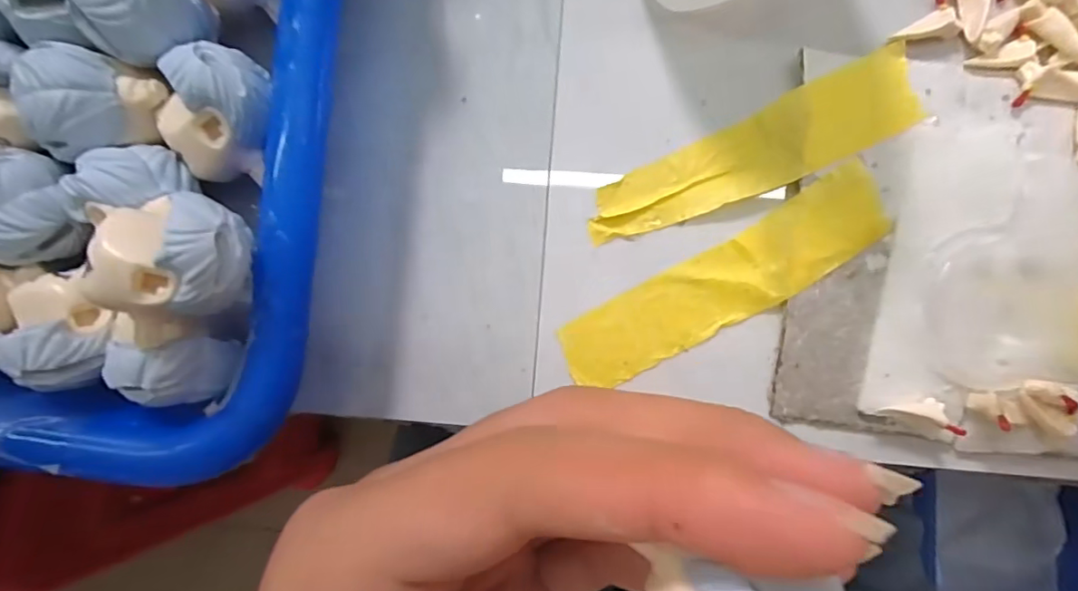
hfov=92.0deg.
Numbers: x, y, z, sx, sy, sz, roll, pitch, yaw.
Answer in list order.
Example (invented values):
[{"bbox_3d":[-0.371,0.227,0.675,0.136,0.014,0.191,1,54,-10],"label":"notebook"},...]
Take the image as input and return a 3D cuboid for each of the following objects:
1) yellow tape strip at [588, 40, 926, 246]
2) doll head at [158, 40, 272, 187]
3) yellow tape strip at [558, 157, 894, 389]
[{"bbox_3d":[0.052,-0.034,0.127,0.083,0.004,0.019,-26,89,3],"label":"yellow tape strip"},{"bbox_3d":[-0.067,-0.039,0.108,0.019,0.017,0.026,6,91,3],"label":"doll head"},{"bbox_3d":[0.045,-0.002,0.129,0.083,0.004,0.020,-30,88,3],"label":"yellow tape strip"}]

